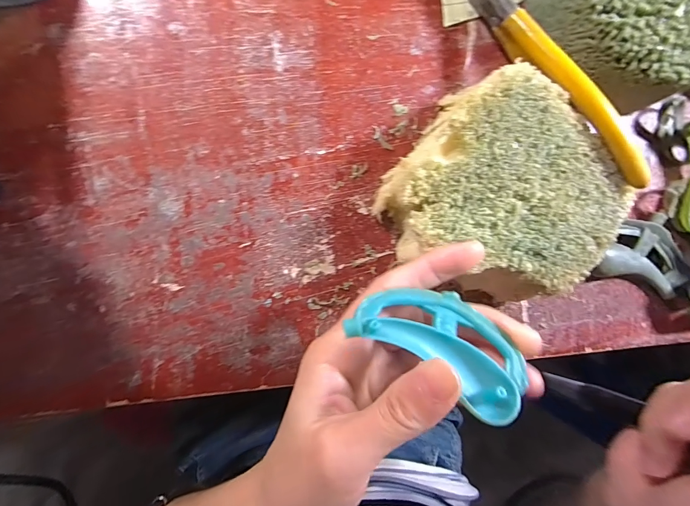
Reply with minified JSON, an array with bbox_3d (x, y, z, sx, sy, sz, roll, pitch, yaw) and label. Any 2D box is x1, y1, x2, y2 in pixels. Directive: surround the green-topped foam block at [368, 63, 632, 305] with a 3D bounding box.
[{"bbox_3d":[0.077,-0.026,0.184,0.106,0.043,0.098,38,90,-10],"label":"green-topped foam block"}]

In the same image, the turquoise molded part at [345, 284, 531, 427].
[{"bbox_3d":[0.036,0.031,0.131,0.062,0.028,0.031,34,91,-10],"label":"turquoise molded part"}]

